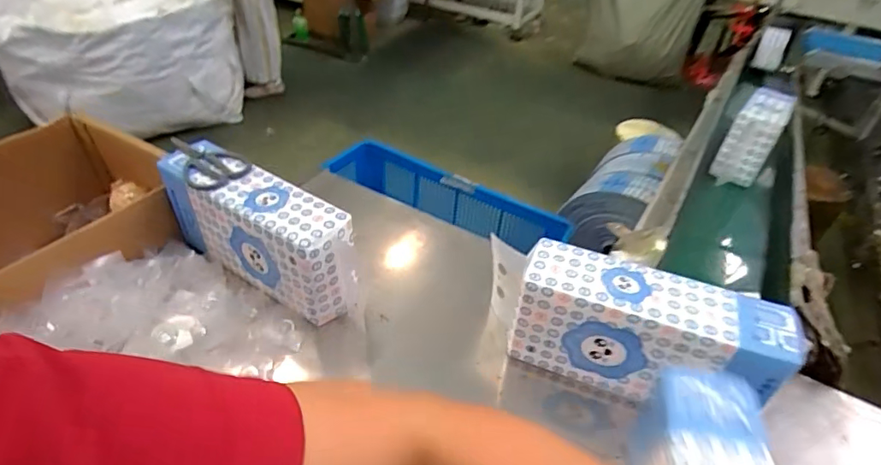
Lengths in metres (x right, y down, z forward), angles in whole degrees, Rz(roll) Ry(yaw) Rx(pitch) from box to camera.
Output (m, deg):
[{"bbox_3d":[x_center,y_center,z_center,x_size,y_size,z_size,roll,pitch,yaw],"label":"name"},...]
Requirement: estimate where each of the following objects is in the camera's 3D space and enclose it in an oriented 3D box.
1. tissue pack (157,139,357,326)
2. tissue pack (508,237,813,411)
[{"bbox_3d":[-0.264,0.004,0.744,0.346,0.161,0.093,26,46,23],"label":"tissue pack"},{"bbox_3d":[0.255,0.132,0.642,0.306,0.155,0.084,17,43,14],"label":"tissue pack"}]

